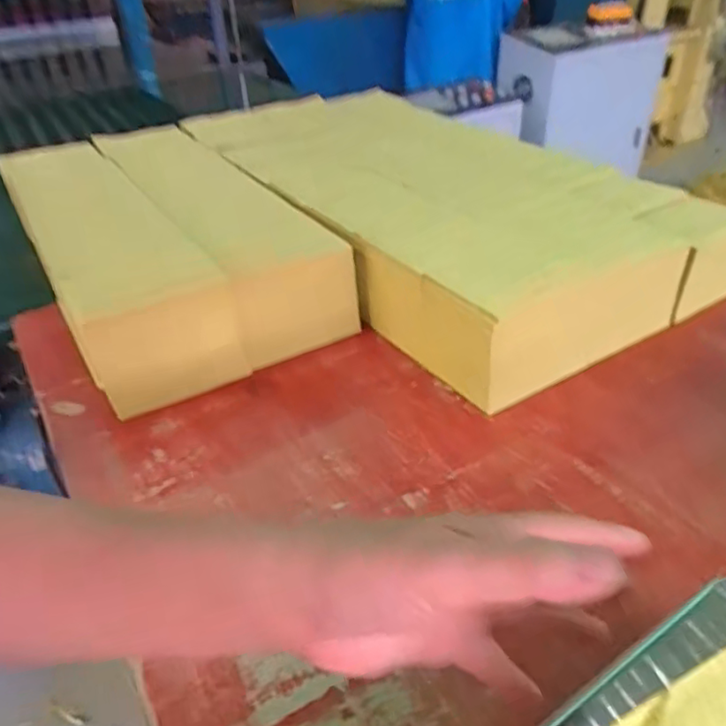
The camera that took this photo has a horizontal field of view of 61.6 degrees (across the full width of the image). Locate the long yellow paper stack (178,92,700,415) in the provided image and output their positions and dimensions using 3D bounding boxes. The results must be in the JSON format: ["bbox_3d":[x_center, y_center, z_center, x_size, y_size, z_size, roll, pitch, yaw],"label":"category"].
[{"bbox_3d":[0.093,-0.298,1.046,0.513,0.155,0.899,-20,39,-24],"label":"long yellow paper stack"}]

